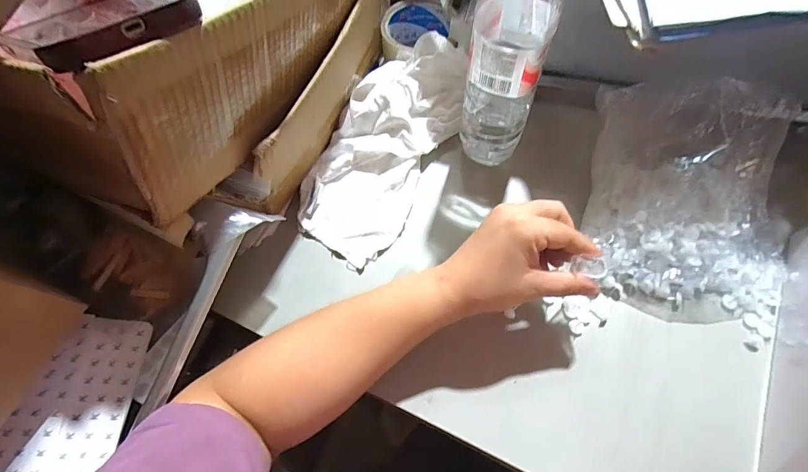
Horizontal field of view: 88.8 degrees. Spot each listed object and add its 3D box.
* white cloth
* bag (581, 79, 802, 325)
[{"bbox_3d":[-0.023,-0.095,0.436,0.115,0.050,0.241,27,83,14],"label":"white cloth"},{"bbox_3d":[0.255,-0.029,0.357,0.173,0.099,0.179,2,65,4],"label":"bag"}]

